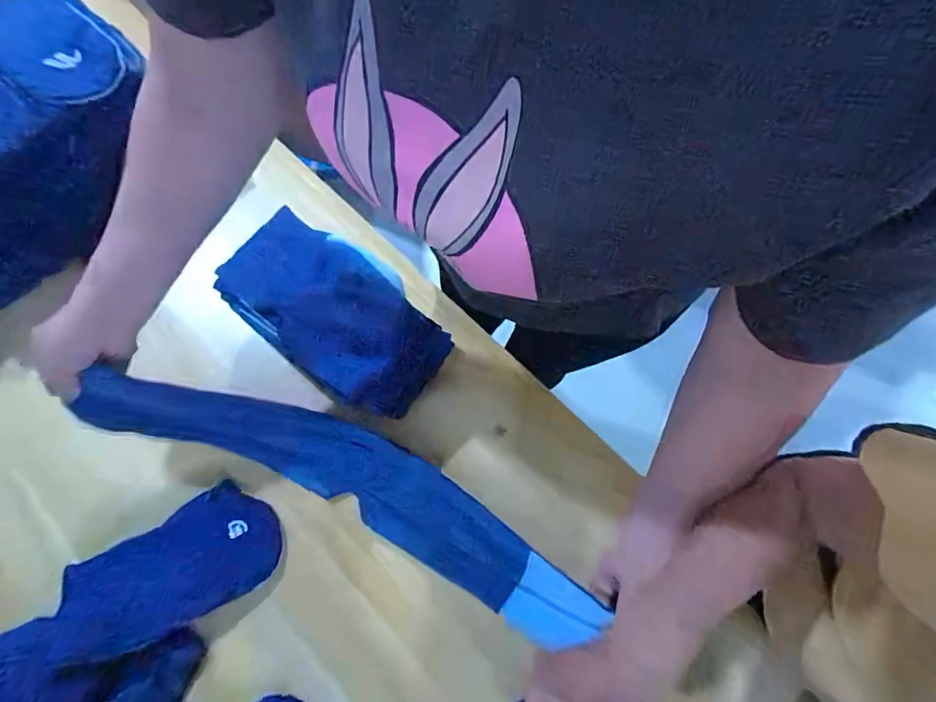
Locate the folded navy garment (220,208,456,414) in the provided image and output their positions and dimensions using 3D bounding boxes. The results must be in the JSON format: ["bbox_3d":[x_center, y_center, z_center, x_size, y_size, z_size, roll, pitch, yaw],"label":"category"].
[{"bbox_3d":[-0.167,-0.044,0.589,0.284,0.023,0.156,44,78,-12],"label":"folded navy garment"}]

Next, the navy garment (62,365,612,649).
[{"bbox_3d":[-0.141,0.152,0.527,0.587,0.129,0.119,27,74,3],"label":"navy garment"}]

